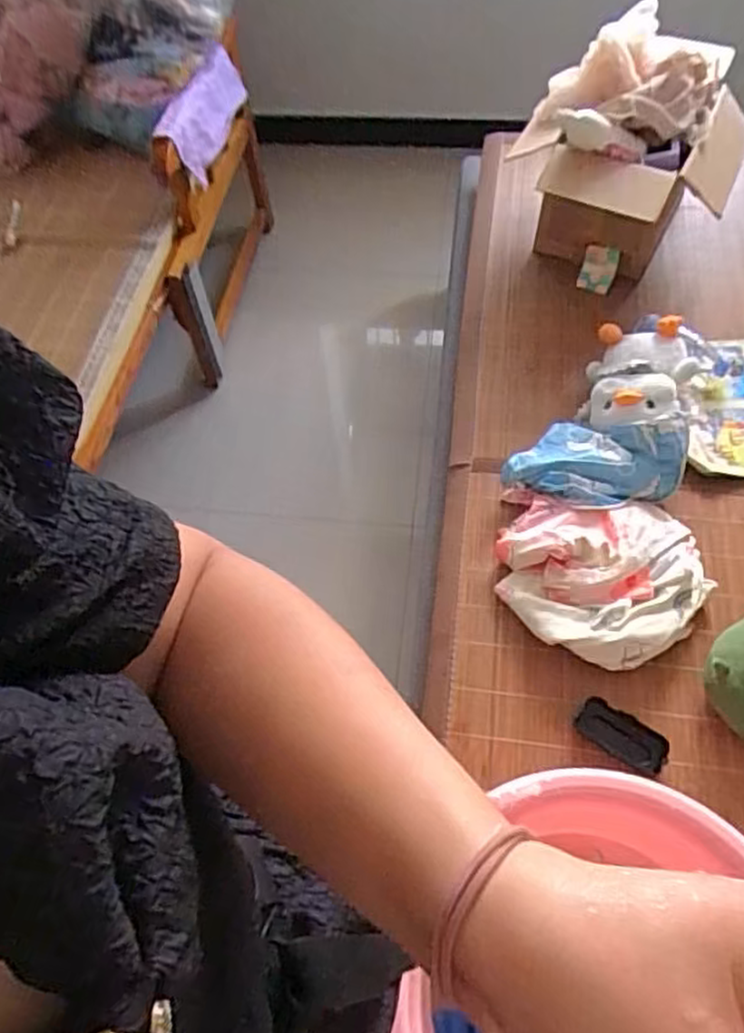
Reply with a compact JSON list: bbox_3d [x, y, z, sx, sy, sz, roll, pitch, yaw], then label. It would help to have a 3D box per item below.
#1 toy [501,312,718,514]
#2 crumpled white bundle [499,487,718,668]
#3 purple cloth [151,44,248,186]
[{"bbox_3d":[0.403,-0.165,1.102,0.217,0.105,0.423,30,64,20],"label":"toy"},{"bbox_3d":[0.298,0.070,0.982,0.297,0.078,0.258,27,63,19],"label":"crumpled white bundle"},{"bbox_3d":[-0.368,-0.893,1.571,0.088,0.125,0.341,4,58,6],"label":"purple cloth"}]

